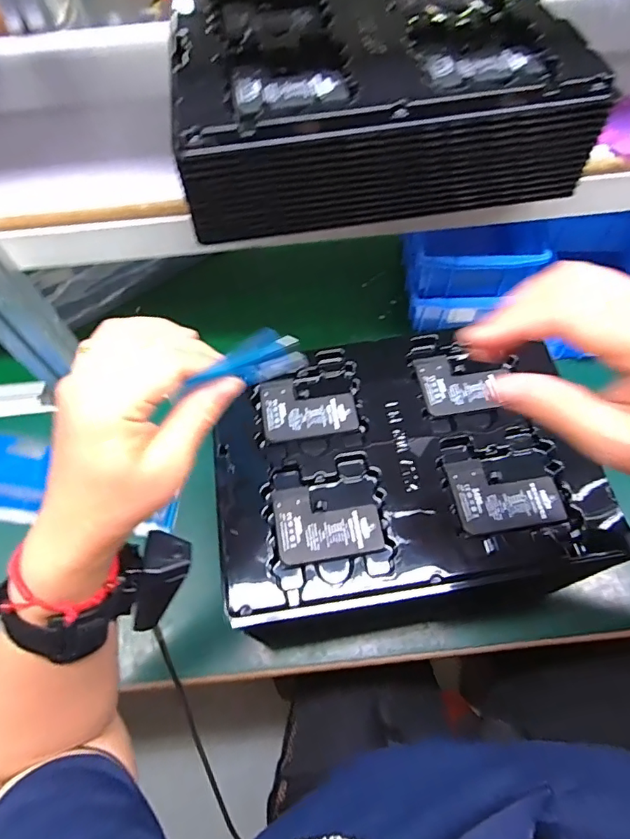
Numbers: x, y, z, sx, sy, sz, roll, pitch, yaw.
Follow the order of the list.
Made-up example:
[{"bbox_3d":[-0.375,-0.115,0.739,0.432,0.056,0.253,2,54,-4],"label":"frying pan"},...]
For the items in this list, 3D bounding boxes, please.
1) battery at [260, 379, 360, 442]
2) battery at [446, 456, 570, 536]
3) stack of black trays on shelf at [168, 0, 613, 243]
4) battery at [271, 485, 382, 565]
[{"bbox_3d":[-0.006,-0.012,0.415,0.076,0.004,0.058,-9,61,-3],"label":"battery"},{"bbox_3d":[0.143,0.054,0.373,0.077,0.005,0.056,-8,61,-3],"label":"battery"},{"bbox_3d":[0.041,-0.256,0.398,0.297,0.099,0.208,-8,61,-2],"label":"stack of black trays on shelf"},{"bbox_3d":[0.009,0.074,0.367,0.075,0.004,0.058,-10,61,-3],"label":"battery"}]

